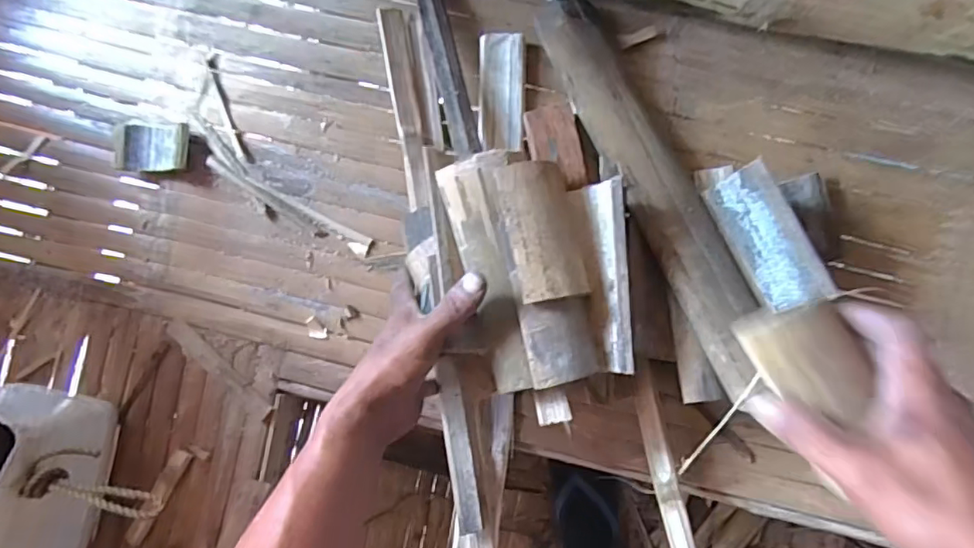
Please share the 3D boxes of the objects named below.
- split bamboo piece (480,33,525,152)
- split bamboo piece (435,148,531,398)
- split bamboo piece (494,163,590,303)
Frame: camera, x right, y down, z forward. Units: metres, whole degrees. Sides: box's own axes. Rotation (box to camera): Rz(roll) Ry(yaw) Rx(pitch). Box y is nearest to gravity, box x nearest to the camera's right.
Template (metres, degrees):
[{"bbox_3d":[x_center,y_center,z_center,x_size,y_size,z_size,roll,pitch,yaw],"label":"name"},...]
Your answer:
[{"bbox_3d":[0.014,-0.168,0.518,0.041,0.006,0.108,0,89,2],"label":"split bamboo piece"},{"bbox_3d":[-0.002,-0.002,0.421,0.054,0.022,0.179,-10,83,2],"label":"split bamboo piece"},{"bbox_3d":[0.042,-0.033,0.420,0.061,0.019,0.104,-5,77,-21],"label":"split bamboo piece"}]

